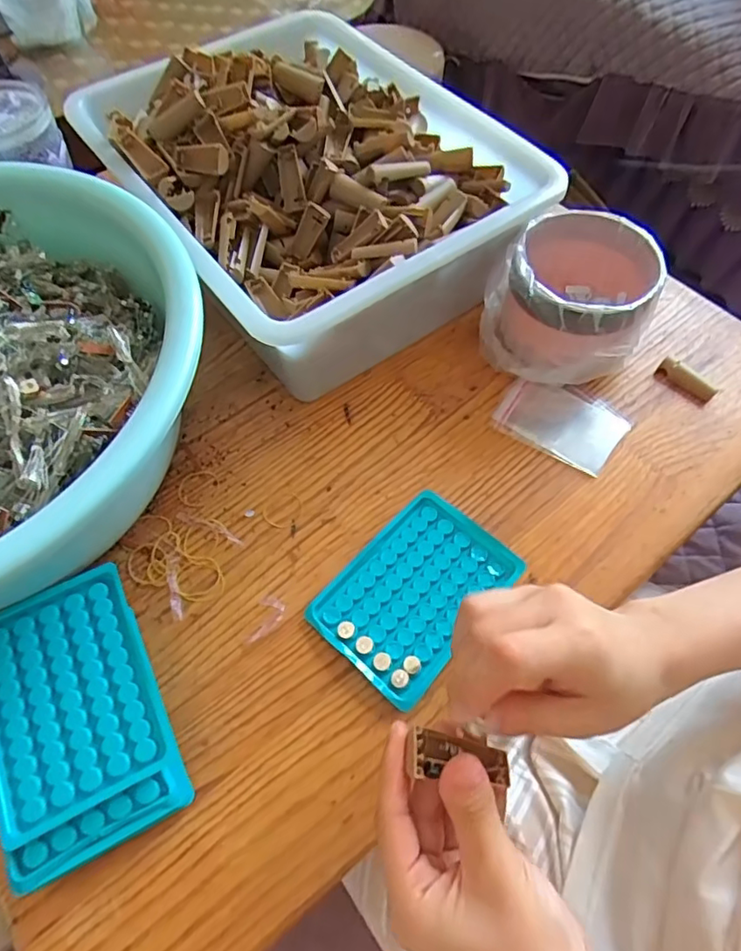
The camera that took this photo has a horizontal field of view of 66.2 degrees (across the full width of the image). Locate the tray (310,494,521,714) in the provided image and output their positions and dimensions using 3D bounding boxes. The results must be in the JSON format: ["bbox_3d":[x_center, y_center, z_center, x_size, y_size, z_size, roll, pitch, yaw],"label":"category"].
[{"bbox_3d":[0.032,0.080,0.403,0.094,0.021,0.134,39,72,16],"label":"tray"}]

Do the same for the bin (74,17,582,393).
[{"bbox_3d":[-0.060,-0.265,0.513,0.283,0.117,0.386,-33,66,-17],"label":"bin"}]

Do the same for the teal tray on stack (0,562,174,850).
[{"bbox_3d":[-0.182,0.129,0.339,0.095,0.007,0.130,-24,65,-13],"label":"teal tray on stack"}]

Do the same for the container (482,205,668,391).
[{"bbox_3d":[0.164,-0.148,0.478,0.123,0.085,0.124,0,60,0],"label":"container"}]

